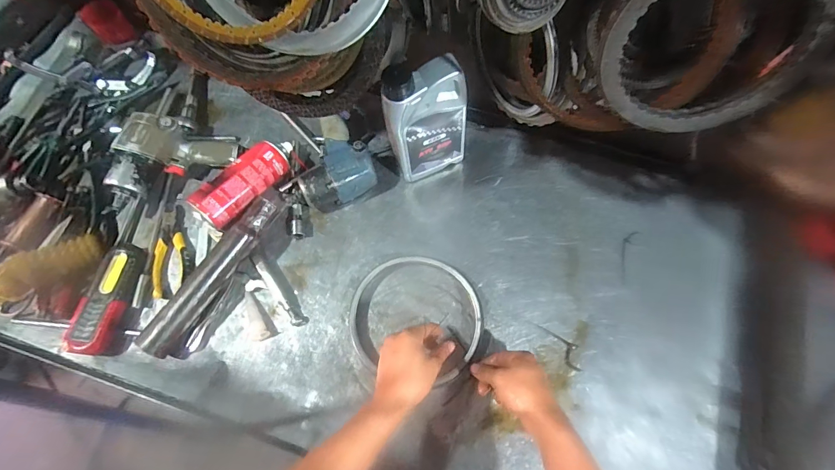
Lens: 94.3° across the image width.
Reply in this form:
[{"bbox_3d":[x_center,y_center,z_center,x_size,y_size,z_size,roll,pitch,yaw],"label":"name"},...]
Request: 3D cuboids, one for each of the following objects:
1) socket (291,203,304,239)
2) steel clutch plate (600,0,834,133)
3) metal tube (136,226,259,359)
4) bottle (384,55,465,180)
[{"bbox_3d":[-0.200,-0.025,0.644,0.016,0.021,0.060,-5,72,-3],"label":"socket"},{"bbox_3d":[0.259,-0.167,0.341,0.172,0.165,0.010,-14,42,28],"label":"steel clutch plate"},{"bbox_3d":[-0.319,0.079,0.581,0.044,0.043,0.211,31,71,10],"label":"metal tube"},{"bbox_3d":[0.012,-0.168,0.597,0.125,0.211,0.063,-20,73,-7],"label":"bottle"}]

